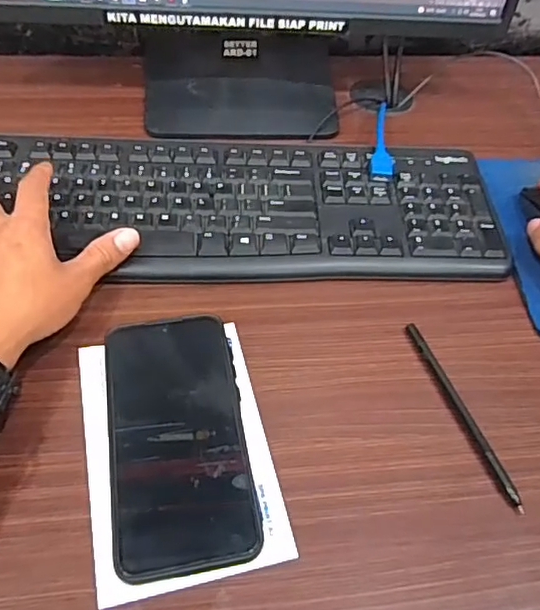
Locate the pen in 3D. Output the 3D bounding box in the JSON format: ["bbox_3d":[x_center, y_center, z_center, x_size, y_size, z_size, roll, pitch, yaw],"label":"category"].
[{"bbox_3d":[0.124,0.068,0.377,0.006,0.006,0.139,-14,55,-15],"label":"pen"}]

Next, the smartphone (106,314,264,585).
[{"bbox_3d":[-0.056,0.078,0.352,0.080,0.015,0.161,-7,53,-10],"label":"smartphone"}]

